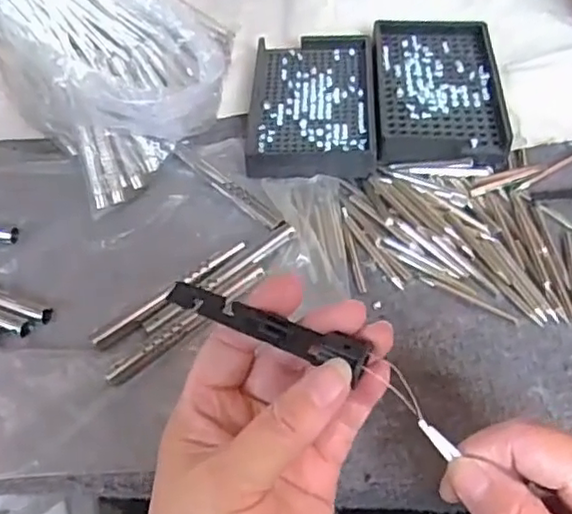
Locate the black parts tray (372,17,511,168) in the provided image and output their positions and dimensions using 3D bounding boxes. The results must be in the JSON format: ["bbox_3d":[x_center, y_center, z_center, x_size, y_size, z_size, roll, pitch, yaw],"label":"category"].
[{"bbox_3d":[0.114,-0.132,0.475,0.096,0.020,0.156,1,56,3],"label":"black parts tray"}]

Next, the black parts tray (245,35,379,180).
[{"bbox_3d":[0.019,-0.117,0.468,0.088,0.018,0.141,1,56,3],"label":"black parts tray"}]

